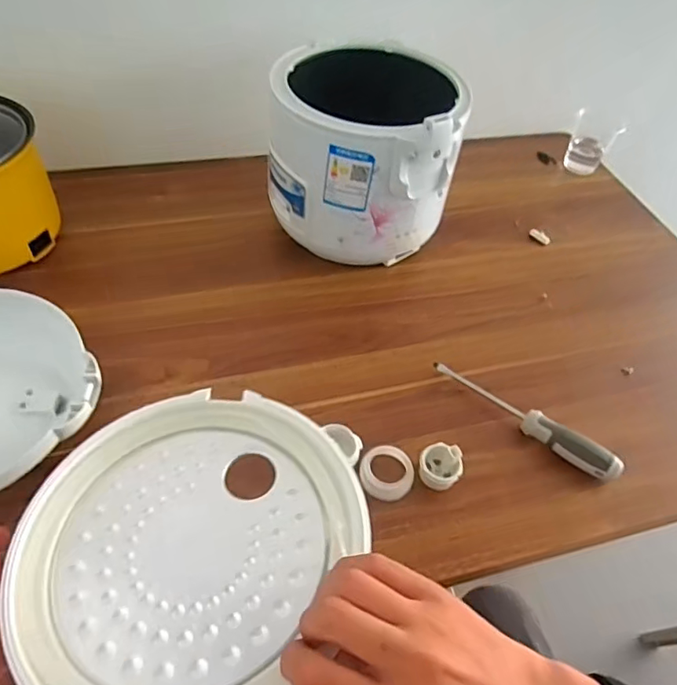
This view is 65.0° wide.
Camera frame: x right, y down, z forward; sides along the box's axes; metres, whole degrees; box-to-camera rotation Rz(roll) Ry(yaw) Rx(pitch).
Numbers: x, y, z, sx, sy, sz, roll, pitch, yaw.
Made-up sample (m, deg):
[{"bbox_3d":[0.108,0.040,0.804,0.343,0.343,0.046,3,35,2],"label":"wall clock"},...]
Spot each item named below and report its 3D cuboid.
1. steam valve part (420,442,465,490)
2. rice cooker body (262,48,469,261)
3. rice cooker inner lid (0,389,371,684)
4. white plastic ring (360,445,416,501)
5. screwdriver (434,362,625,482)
[{"bbox_3d":[0.087,0.105,0.453,0.036,0.031,0.029,22,53,15],"label":"steam valve part"},{"bbox_3d":[0.031,-0.217,0.618,0.189,0.188,0.226,6,51,2],"label":"rice cooker body"},{"bbox_3d":[-0.088,0.113,0.316,0.192,0.020,0.195,37,58,25],"label":"rice cooker inner lid"},{"bbox_3d":[0.042,0.112,0.457,0.046,0.017,0.046,1,51,-2],"label":"white plastic ring"},{"bbox_3d":[0.172,0.068,0.497,0.183,0.025,0.025,37,58,24],"label":"screwdriver"}]

